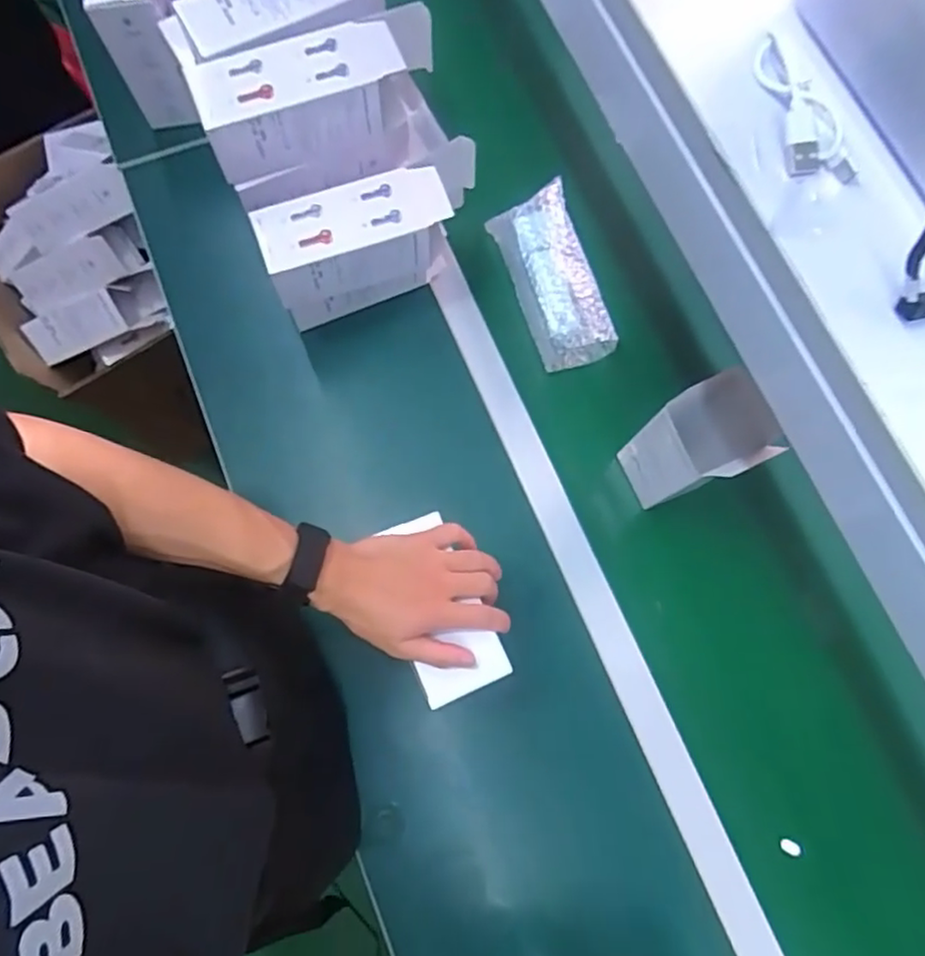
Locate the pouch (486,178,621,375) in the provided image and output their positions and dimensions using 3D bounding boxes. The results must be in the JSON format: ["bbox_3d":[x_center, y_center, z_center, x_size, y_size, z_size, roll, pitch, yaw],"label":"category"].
[{"bbox_3d":[0.105,-0.233,0.768,0.082,0.063,0.200,-18,76,-7],"label":"pouch"}]

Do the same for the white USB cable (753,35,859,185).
[{"bbox_3d":[0.146,-0.162,0.286,0.024,0.012,0.076,-14,76,-6],"label":"white USB cable"}]

